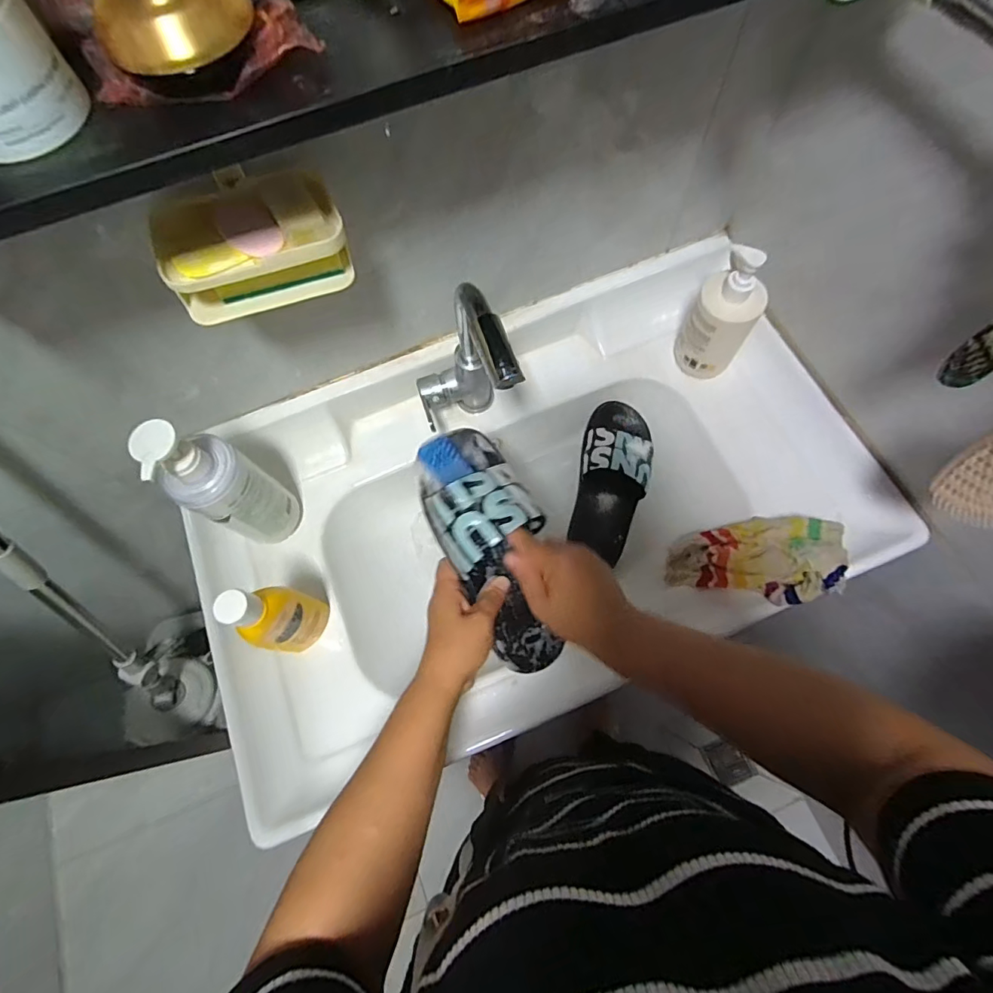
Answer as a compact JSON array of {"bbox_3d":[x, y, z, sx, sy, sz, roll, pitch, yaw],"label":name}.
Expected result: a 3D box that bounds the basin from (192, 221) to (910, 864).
[{"bbox_3d":[0.037,0.014,0.686,0.804,0.185,0.457,-22,71,-5],"label":"basin"}]

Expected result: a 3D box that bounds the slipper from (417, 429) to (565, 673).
[{"bbox_3d":[-0.001,0.054,0.483,0.093,0.080,0.240,-20,94,-5],"label":"slipper"}]

